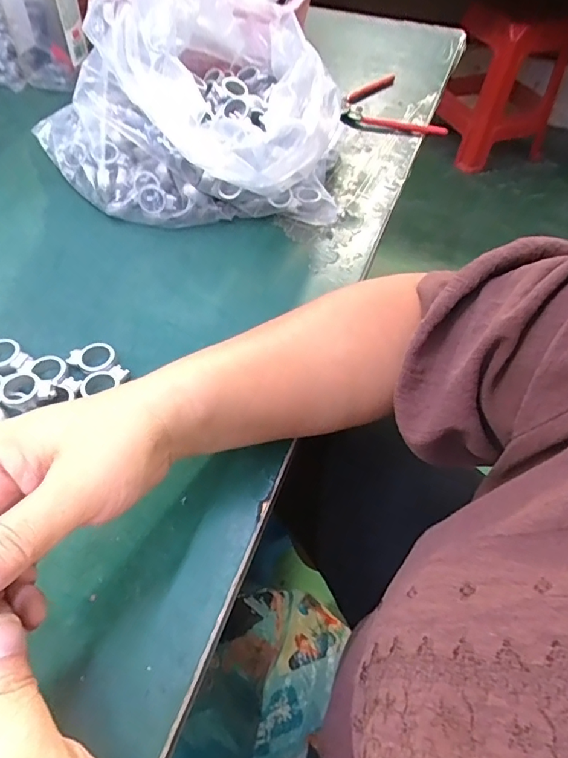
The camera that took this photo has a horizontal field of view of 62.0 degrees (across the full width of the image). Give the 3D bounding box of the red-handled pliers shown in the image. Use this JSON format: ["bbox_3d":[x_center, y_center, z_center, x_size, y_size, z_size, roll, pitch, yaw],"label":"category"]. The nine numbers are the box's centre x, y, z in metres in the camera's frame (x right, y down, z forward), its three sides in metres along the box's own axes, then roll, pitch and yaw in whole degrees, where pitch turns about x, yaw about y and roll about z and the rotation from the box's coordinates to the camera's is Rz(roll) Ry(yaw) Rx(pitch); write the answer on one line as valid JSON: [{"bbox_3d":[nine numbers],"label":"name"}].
[{"bbox_3d":[0.146,-0.348,0.583,0.128,0.019,0.134,17,56,12],"label":"red-handled pliers"}]

